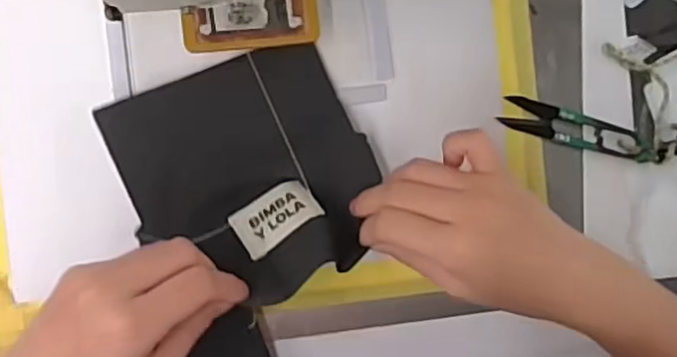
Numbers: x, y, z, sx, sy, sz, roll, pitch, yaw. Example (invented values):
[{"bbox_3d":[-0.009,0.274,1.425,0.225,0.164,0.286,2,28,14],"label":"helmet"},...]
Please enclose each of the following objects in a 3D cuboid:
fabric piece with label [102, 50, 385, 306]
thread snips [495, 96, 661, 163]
[{"bbox_3d":[-0.050,0.000,0.379,0.138,0.025,0.139,-20,73,-8],"label":"fabric piece with label"},{"bbox_3d":[0.160,-0.032,0.432,0.107,0.007,0.022,14,87,-7],"label":"thread snips"}]

